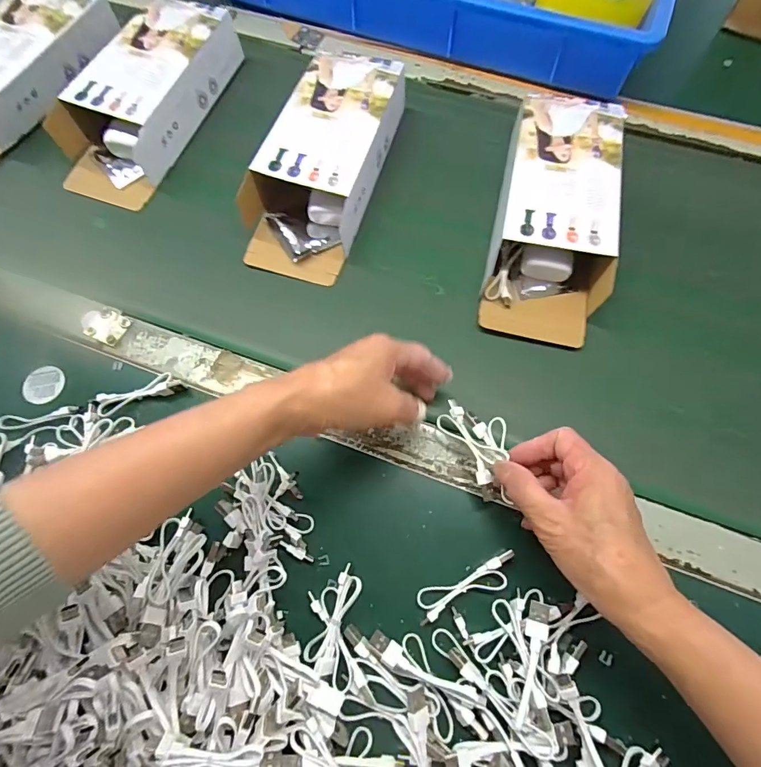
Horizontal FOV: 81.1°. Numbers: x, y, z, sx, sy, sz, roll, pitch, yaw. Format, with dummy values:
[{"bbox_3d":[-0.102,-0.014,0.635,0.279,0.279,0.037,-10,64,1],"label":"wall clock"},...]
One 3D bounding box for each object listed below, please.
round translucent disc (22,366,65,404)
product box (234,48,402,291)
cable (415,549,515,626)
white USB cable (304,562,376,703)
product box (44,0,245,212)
[{"bbox_3d":[-0.293,0.001,0.386,0.031,0.006,0.033,1,77,-4],"label":"round translucent disc"},{"bbox_3d":[-0.059,-0.228,0.452,0.113,0.049,0.255,17,69,5],"label":"product box"},{"bbox_3d":[0.062,0.144,0.317,0.076,0.014,0.021,-20,71,-9],"label":"cable"},{"bbox_3d":[-0.031,0.172,0.304,0.042,0.016,0.080,-7,69,-4],"label":"white USB cable"},{"bbox_3d":[-0.255,-0.311,0.487,0.112,0.057,0.247,21,70,7],"label":"product box"}]

